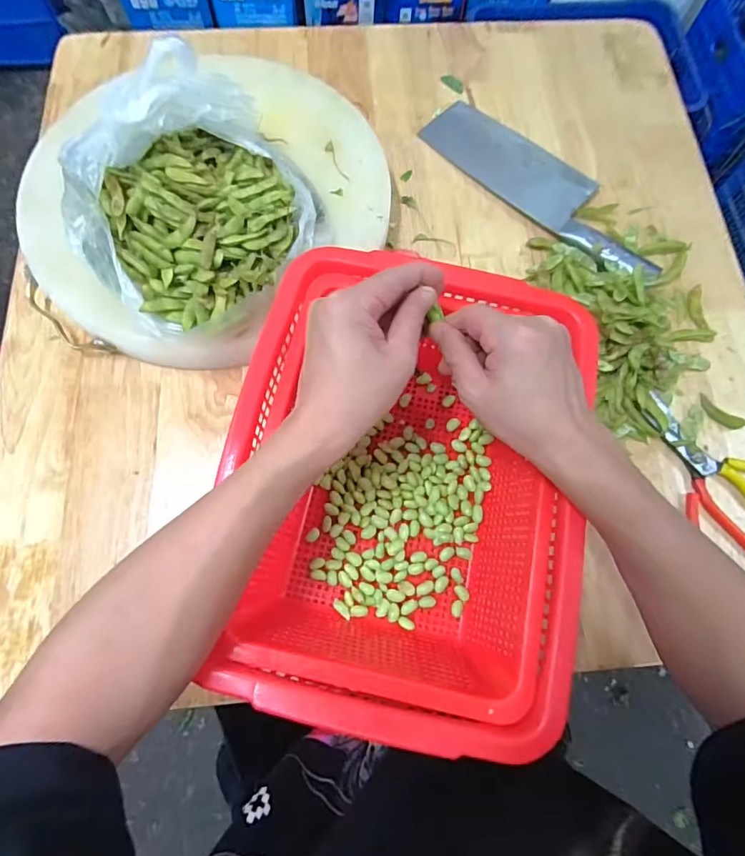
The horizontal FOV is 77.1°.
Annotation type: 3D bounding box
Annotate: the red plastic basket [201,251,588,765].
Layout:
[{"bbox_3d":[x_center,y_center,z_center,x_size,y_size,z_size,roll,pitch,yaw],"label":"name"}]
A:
[{"bbox_3d":[0.024,0.037,0.381,0.258,0.093,0.346,12,73,2],"label":"red plastic basket"}]

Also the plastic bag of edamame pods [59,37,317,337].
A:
[{"bbox_3d":[-0.161,-0.202,0.415,0.195,0.078,0.194,-42,79,-13],"label":"plastic bag of edamame pods"}]

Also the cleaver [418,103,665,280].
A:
[{"bbox_3d":[0.194,-0.278,0.527,0.091,0.029,0.306,-41,78,-13],"label":"cleaver"}]

